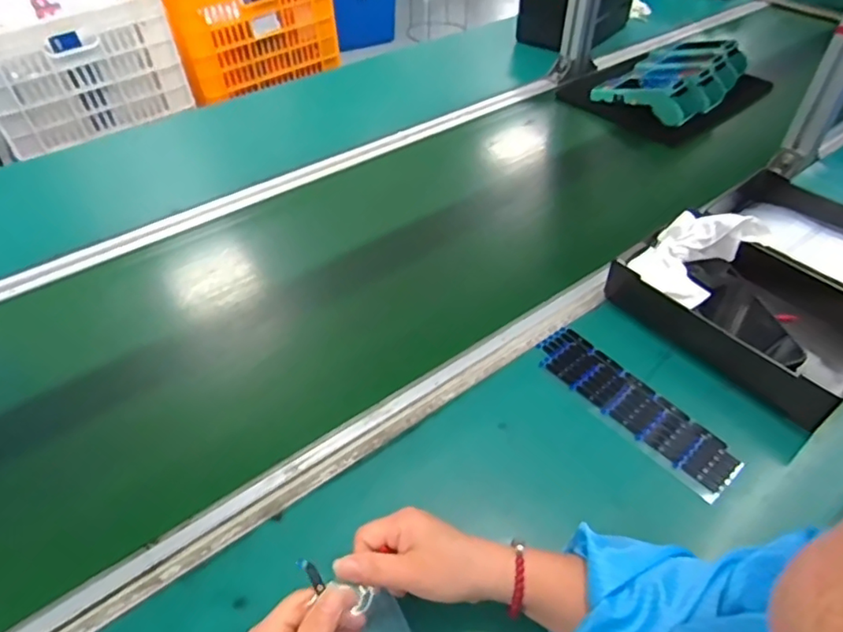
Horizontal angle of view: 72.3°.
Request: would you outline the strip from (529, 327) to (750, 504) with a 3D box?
[{"bbox_3d":[0.208,0.092,0.583,0.067,0.014,0.218,-29,52,-26],"label":"strip"}]

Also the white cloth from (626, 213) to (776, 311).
[{"bbox_3d":[0.321,-0.071,0.673,0.149,0.064,0.085,-30,52,-26],"label":"white cloth"}]

